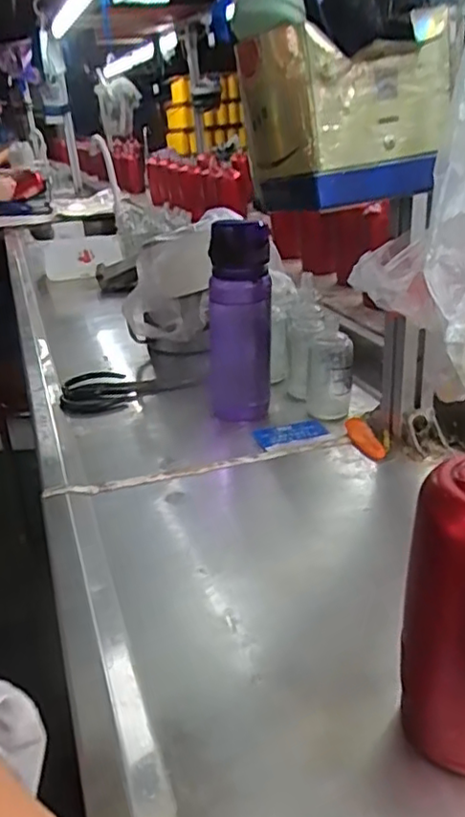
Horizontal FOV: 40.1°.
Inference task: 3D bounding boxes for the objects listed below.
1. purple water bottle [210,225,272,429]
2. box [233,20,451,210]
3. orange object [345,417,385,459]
[{"bbox_3d":[0.008,-0.096,0.736,0.075,0.225,0.073,-5,25,-1],"label":"purple water bottle"},{"bbox_3d":[0.091,-0.250,0.552,0.140,0.130,0.116,-14,27,-19],"label":"box"},{"bbox_3d":[0.155,0.035,0.742,0.017,0.021,0.057,-24,67,-36],"label":"orange object"}]

